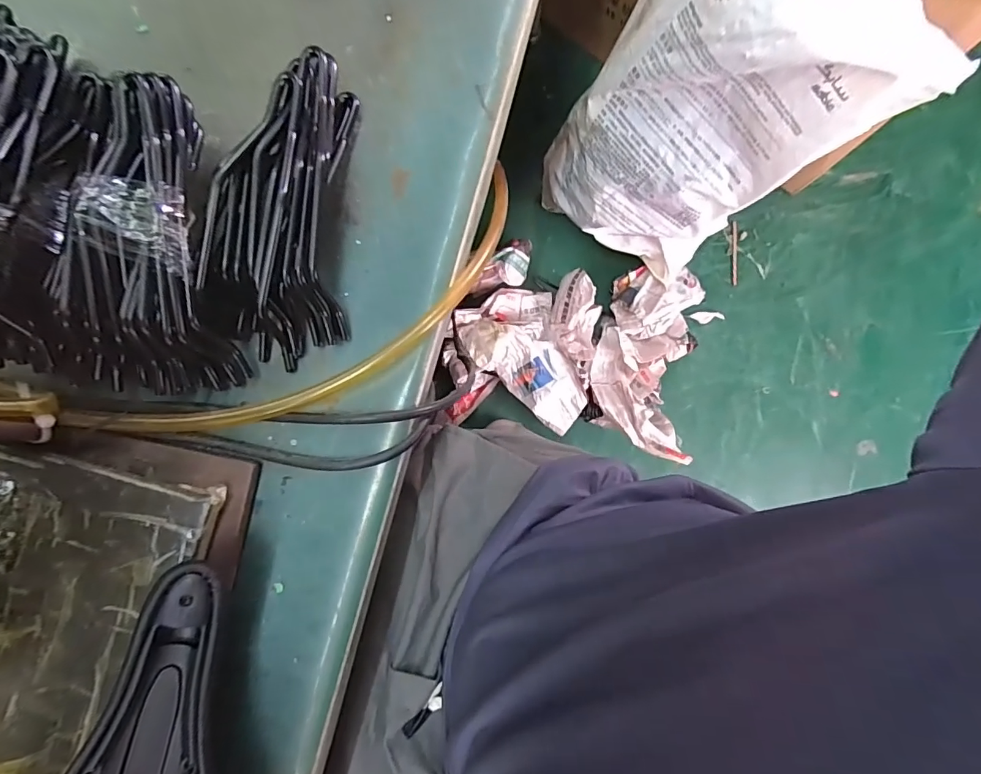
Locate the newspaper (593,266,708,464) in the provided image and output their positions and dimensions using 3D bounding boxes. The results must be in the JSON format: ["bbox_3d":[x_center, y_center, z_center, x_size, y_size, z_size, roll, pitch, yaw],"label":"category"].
[{"bbox_3d":[0.347,-0.082,1.012,0.203,0.150,0.376,12,87,-1],"label":"newspaper"}]

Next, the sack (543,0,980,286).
[{"bbox_3d":[0.313,-0.406,0.726,0.371,0.596,0.127,48,61,0],"label":"sack"}]

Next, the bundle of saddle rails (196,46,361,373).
[{"bbox_3d":[-0.151,-0.129,0.338,0.085,0.060,0.221,3,87,-1],"label":"bundle of saddle rails"}]

